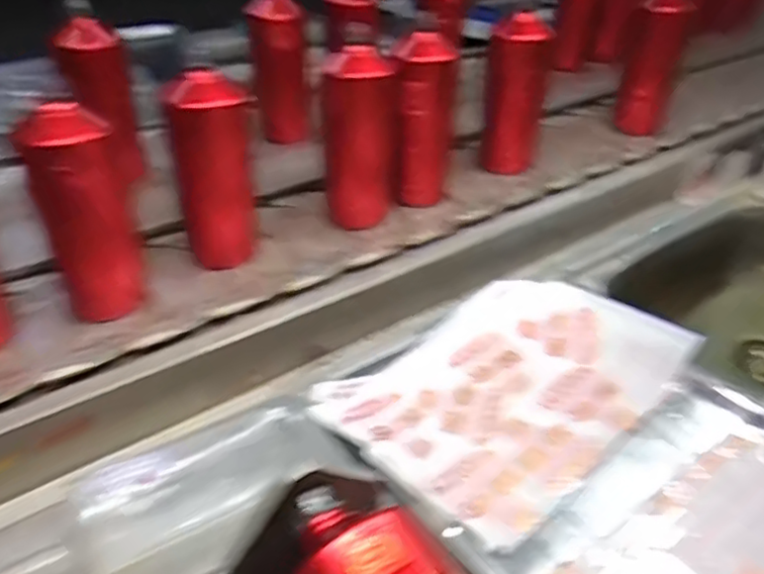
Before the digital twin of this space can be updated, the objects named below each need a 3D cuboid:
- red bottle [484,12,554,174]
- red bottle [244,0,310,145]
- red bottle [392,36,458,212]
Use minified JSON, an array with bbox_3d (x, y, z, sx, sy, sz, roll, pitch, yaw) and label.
[{"bbox_3d":[0.170,-0.244,0.844,0.066,0.192,0.060,10,38,7],"label":"red bottle"},{"bbox_3d":[-0.138,-0.293,0.901,0.076,0.190,0.071,-3,37,-8],"label":"red bottle"},{"bbox_3d":[0.051,-0.189,0.770,0.064,0.188,0.068,6,37,4],"label":"red bottle"}]

